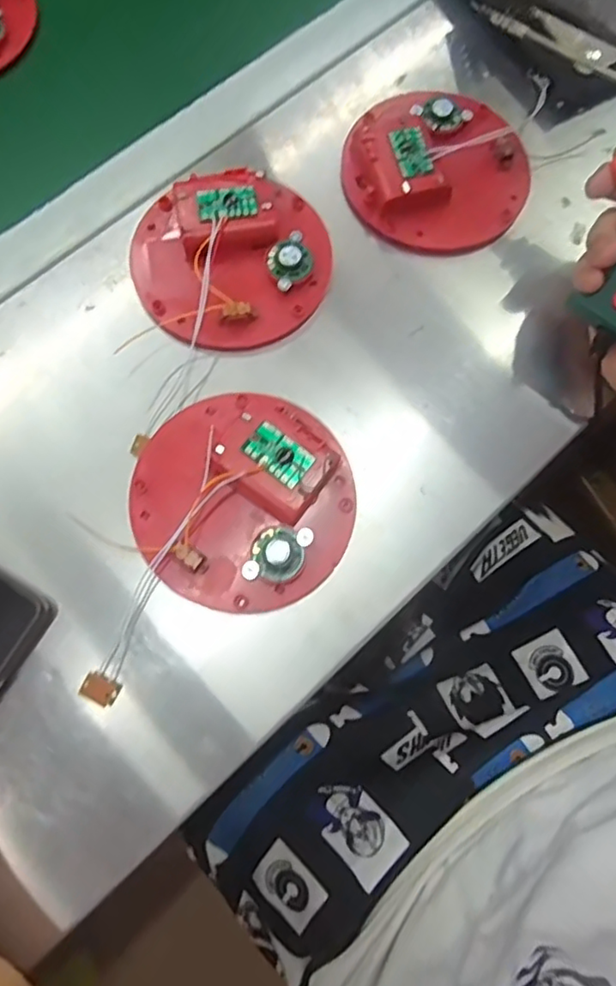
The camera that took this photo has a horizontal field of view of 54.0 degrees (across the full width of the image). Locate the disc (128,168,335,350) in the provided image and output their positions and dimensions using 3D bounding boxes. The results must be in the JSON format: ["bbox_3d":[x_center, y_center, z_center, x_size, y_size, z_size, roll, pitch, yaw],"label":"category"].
[{"bbox_3d":[-0.047,-0.145,0.368,0.120,0.027,0.107,-5,75,-3],"label":"disc"}]

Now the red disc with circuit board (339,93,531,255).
[{"bbox_3d":[0.083,-0.211,0.389,0.117,0.024,0.110,0,74,-2],"label":"red disc with circuit board"}]

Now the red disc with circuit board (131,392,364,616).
[{"bbox_3d":[-0.036,0.001,0.329,0.121,0.028,0.114,0,74,-2],"label":"red disc with circuit board"}]

